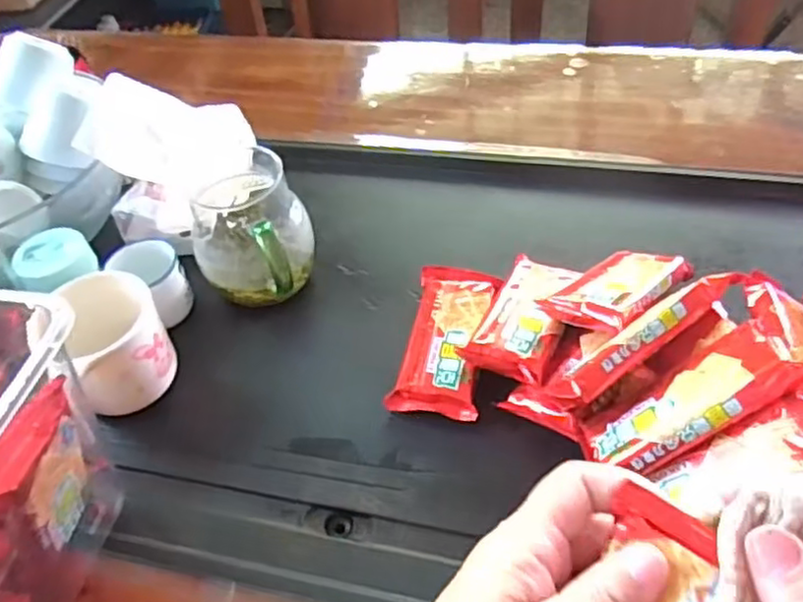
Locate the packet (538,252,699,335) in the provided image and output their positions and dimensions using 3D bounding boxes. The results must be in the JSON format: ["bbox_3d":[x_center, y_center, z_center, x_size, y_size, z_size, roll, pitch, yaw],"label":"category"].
[{"bbox_3d":[0.147,-0.007,0.454,0.114,0.020,0.056,-27,31,-37],"label":"packet"}]

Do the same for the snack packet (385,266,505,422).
[{"bbox_3d":[0.032,0.025,0.472,0.056,0.028,0.121,8,50,13],"label":"snack packet"}]

